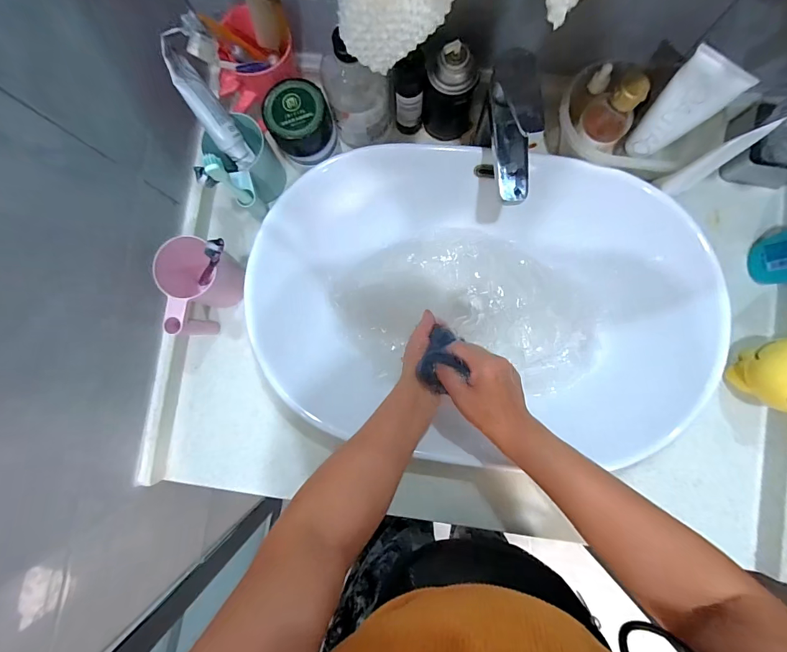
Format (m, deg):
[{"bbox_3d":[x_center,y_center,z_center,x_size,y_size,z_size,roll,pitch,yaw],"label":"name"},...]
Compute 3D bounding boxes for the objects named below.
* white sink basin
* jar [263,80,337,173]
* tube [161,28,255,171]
[{"bbox_3d":[0.111,-0.038,0.529,0.558,0.110,0.384,10,87,3],"label":"white sink basin"},{"bbox_3d":[-0.115,-0.250,0.487,0.077,0.071,0.076,0,86,3],"label":"jar"},{"bbox_3d":[-0.208,-0.247,0.440,0.034,0.040,0.137,-30,128,1],"label":"tube"}]

